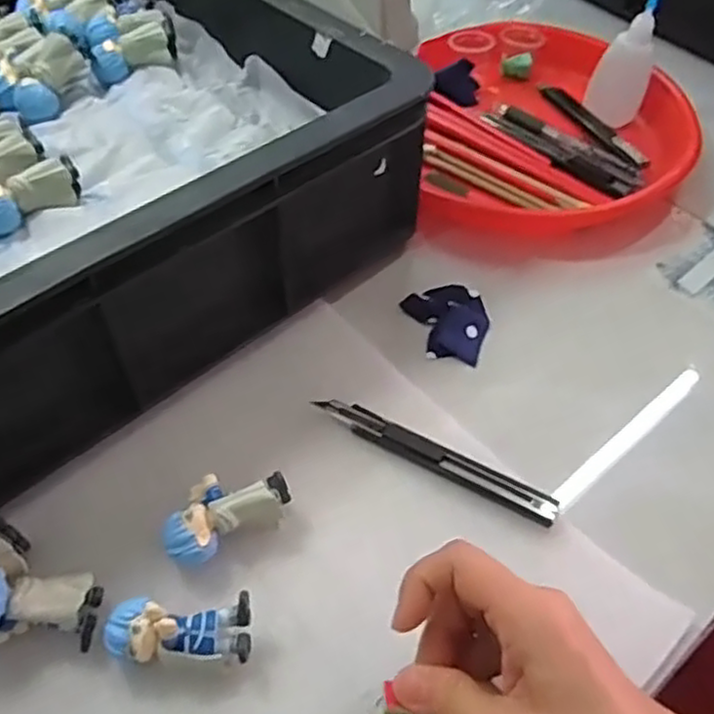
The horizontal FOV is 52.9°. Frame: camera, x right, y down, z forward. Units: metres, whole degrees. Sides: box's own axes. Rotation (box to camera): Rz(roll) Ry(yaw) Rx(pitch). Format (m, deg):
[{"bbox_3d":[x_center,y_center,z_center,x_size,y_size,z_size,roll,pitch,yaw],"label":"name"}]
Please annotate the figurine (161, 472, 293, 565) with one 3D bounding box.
[{"bbox_3d":[-0.065,0.076,0.355,0.061,0.031,0.035,-27,57,-19],"label":"figurine"}]

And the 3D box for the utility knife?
[{"bbox_3d":[0.041,0.053,0.385,0.137,0.006,0.016,24,56,17],"label":"utility knife"}]

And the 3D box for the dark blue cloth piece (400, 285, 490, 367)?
[{"bbox_3d":[0.059,-0.022,0.453,0.050,0.007,0.058,-5,53,-5],"label":"dark blue cloth piece"}]

